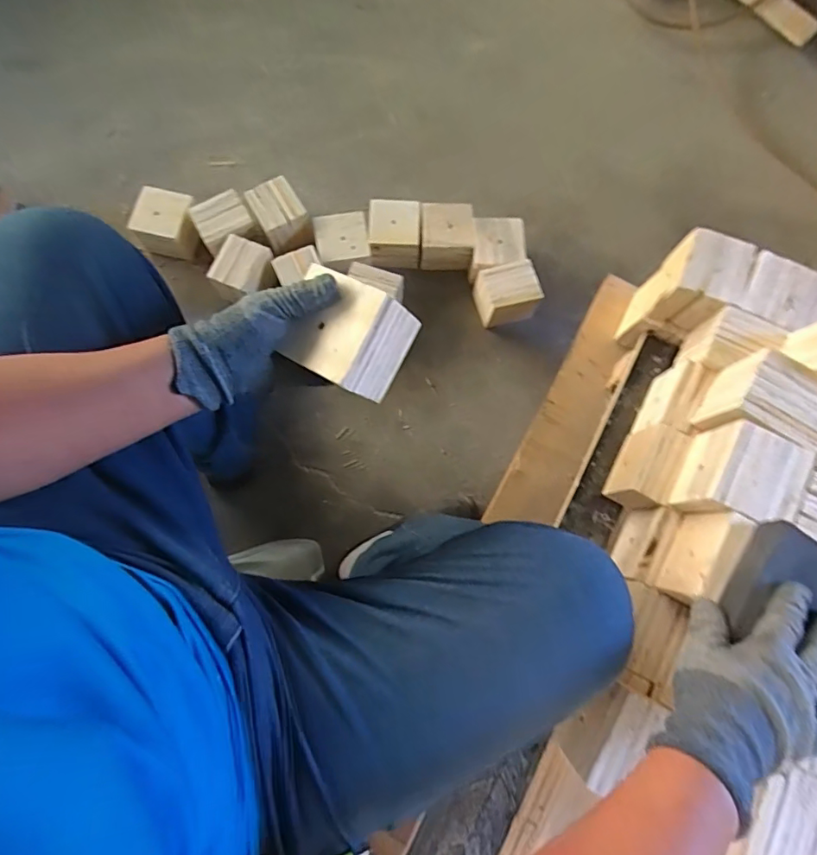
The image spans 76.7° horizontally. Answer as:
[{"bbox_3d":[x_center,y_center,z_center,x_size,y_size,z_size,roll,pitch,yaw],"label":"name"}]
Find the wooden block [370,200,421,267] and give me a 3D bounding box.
[{"bbox_3d":[-0.027,-0.359,0.961,0.095,0.065,0.108,1,75,-1],"label":"wooden block"}]

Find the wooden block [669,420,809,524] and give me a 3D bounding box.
[{"bbox_3d":[0.349,0.057,0.552,0.089,0.084,0.095,28,79,6],"label":"wooden block"}]

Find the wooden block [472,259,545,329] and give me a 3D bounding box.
[{"bbox_3d":[0.178,-0.242,0.963,0.111,0.098,0.083,-14,78,-2],"label":"wooden block"}]

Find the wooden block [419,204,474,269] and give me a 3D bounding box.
[{"bbox_3d":[0.071,-0.362,0.973,0.096,0.065,0.108,0,78,1],"label":"wooden block"}]

